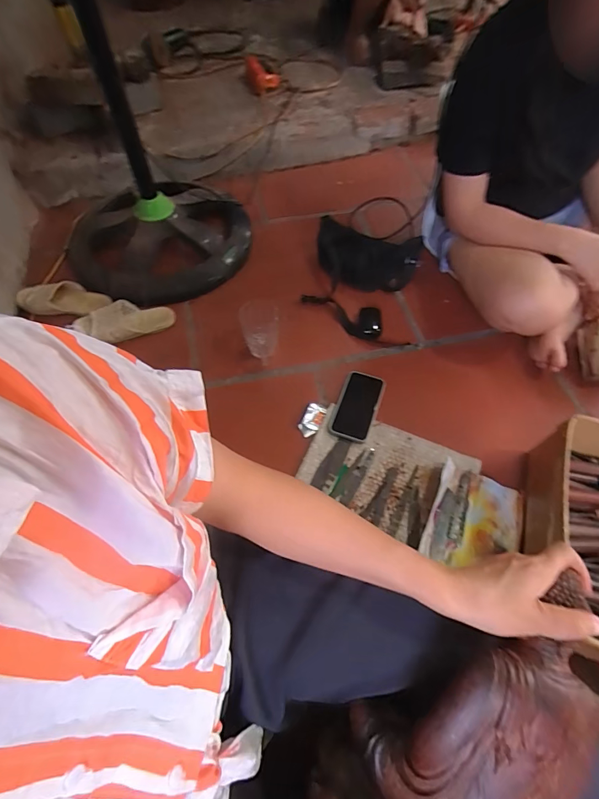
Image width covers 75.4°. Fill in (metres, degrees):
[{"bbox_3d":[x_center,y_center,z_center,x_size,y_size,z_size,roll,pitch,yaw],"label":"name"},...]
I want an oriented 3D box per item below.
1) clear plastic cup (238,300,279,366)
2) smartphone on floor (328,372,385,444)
[{"bbox_3d":[-0.082,-0.140,0.824,0.079,0.119,0.082,2,60,1],"label":"clear plastic cup"},{"bbox_3d":[0.118,0.013,0.790,0.082,0.011,0.156,19,62,11],"label":"smartphone on floor"}]

